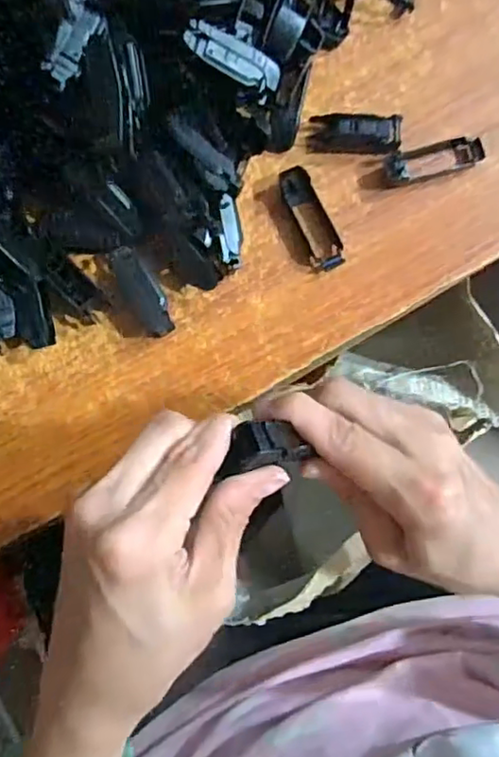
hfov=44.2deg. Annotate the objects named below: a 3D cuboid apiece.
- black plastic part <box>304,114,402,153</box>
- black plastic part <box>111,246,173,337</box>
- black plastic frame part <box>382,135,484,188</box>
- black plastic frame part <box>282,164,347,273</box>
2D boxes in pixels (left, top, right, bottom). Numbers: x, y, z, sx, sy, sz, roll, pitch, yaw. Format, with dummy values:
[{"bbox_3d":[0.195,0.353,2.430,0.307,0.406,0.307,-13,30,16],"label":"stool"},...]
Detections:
[{"bbox_3d":[0.056,-0.131,0.331,0.049,0.017,0.017,2,86,-2],"label":"black plastic part"},{"bbox_3d":[-0.056,-0.044,0.319,0.018,0.015,0.049,-31,88,-4],"label":"black plastic part"},{"bbox_3d":[0.100,-0.120,0.335,0.056,0.009,0.020,-16,87,-3],"label":"black plastic frame part"},{"bbox_3d":[0.034,-0.085,0.329,0.018,0.012,0.056,-24,88,-4],"label":"black plastic frame part"}]

